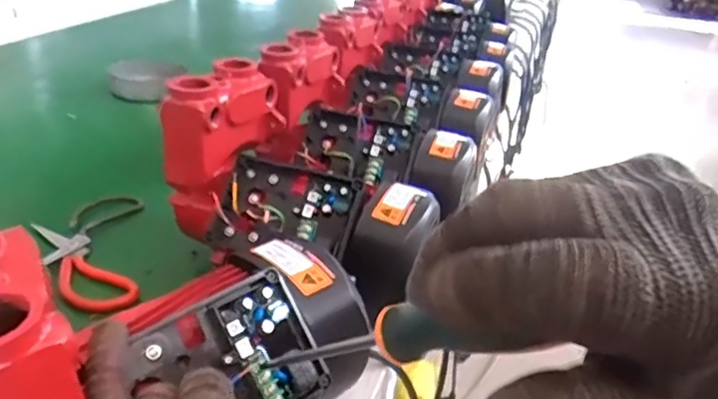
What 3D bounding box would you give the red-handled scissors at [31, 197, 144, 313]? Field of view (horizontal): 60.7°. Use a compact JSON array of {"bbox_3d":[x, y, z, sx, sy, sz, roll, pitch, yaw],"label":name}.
[{"bbox_3d":[-0.291,0.049,0.659,0.103,0.025,0.204,-4,29,-16],"label":"red-handled scissors"}]

